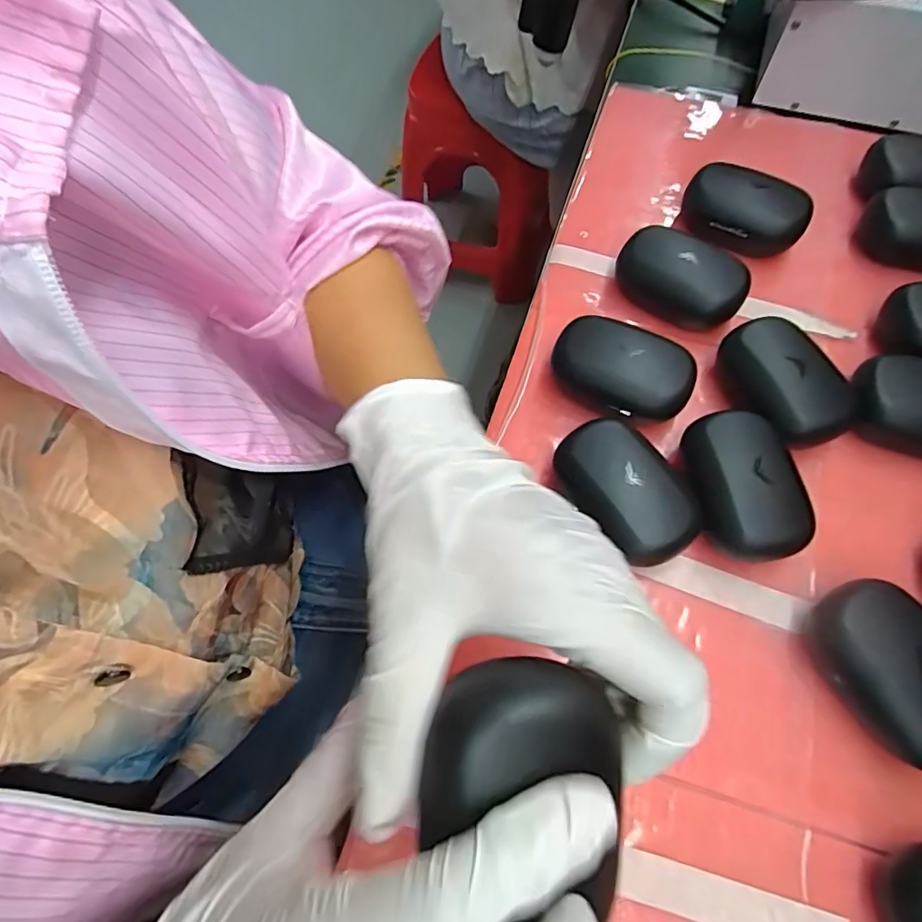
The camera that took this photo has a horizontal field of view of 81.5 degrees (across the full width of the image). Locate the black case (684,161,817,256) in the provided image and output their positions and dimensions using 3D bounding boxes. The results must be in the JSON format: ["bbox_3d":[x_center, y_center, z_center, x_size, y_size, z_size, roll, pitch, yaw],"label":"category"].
[{"bbox_3d":[0.206,-0.181,0.391,0.083,0.031,0.050,29,69,12],"label":"black case"}]

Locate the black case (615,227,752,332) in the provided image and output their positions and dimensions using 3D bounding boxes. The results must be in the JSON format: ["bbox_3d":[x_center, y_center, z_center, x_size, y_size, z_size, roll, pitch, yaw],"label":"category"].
[{"bbox_3d":[0.148,-0.125,0.363,0.086,0.034,0.046,38,71,18],"label":"black case"}]

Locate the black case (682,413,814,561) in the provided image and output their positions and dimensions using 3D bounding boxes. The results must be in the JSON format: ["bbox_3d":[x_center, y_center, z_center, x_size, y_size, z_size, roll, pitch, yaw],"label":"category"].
[{"bbox_3d":[0.158,0.015,0.302,0.057,0.036,0.083,-8,64,-2],"label":"black case"}]

